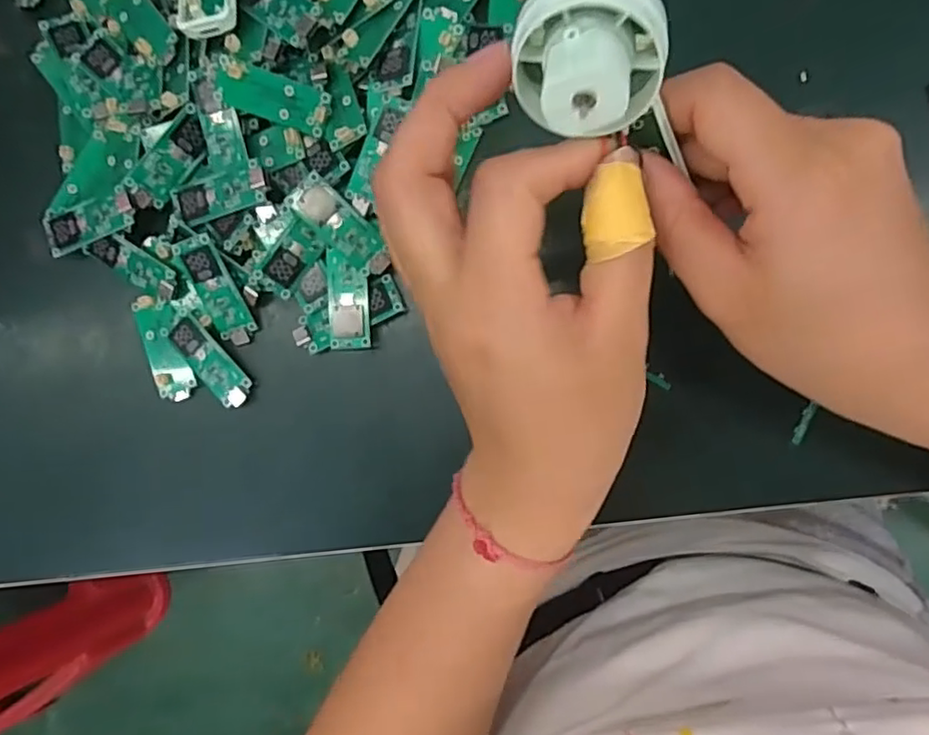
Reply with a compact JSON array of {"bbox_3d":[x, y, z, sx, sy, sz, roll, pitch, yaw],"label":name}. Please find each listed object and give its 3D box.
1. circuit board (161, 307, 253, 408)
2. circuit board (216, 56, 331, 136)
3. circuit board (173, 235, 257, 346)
[{"bbox_3d":[-0.119,-0.005,0.294,0.017,0.005,0.054,-41,87,4],"label":"circuit board"},{"bbox_3d":[-0.082,-0.116,0.273,0.046,0.006,0.018,17,116,-9],"label":"circuit board"},{"bbox_3d":[-0.112,-0.034,0.289,0.018,0.004,0.051,-20,113,5],"label":"circuit board"}]

